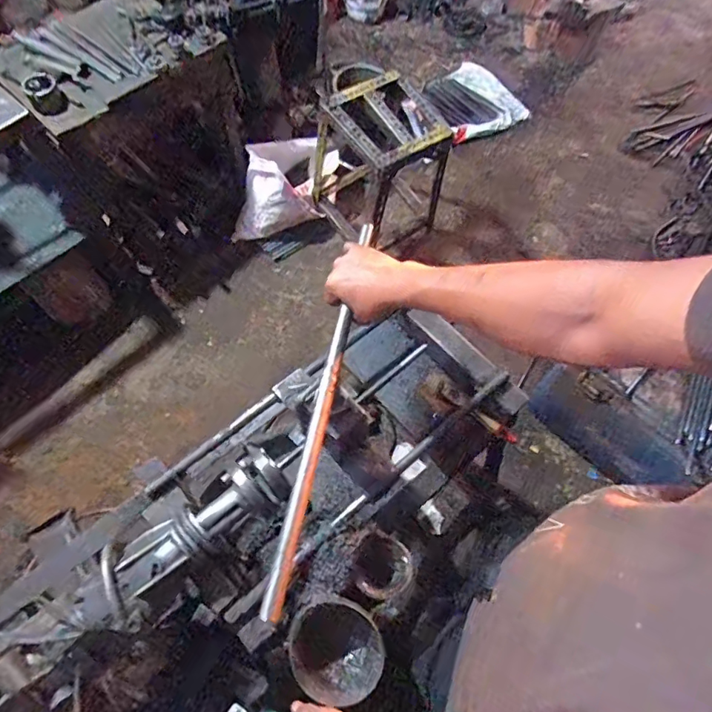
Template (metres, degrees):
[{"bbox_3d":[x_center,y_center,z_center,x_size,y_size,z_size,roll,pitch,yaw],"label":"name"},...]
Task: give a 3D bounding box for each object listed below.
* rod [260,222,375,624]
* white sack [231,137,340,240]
[{"bbox_3d":[-0.033,0.035,0.553,0.023,0.024,0.468,10,62,5],"label":"rod"},{"bbox_3d":[-0.235,-0.589,1.654,0.261,0.249,0.382,17,66,8],"label":"white sack"}]

